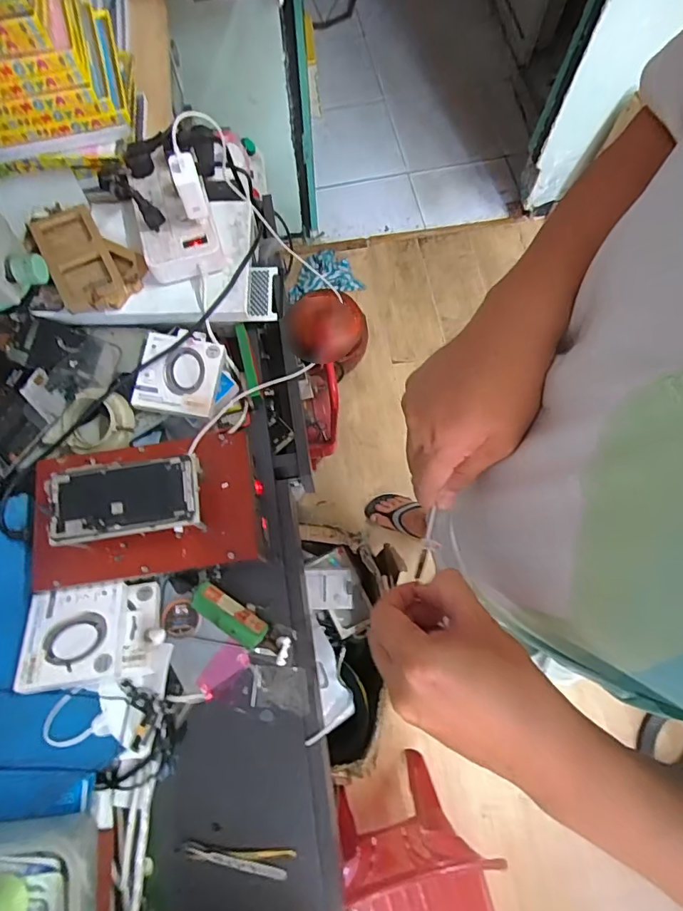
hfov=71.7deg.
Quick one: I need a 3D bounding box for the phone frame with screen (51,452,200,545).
[{"bbox_3d":[-0.237,0.046,0.518,0.158,0.016,0.082,-7,73,-1],"label":"phone frame with screen"}]

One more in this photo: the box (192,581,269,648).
[{"bbox_3d":[-0.139,0.197,0.583,0.104,0.039,0.041,31,76,10],"label":"box"}]

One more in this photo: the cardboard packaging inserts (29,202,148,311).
[{"bbox_3d":[-0.344,-0.273,0.655,0.110,0.044,0.164,-28,74,-8],"label":"cardboard packaging inserts"}]

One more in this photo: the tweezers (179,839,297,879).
[{"bbox_3d":[-0.116,0.447,0.524,0.123,0.016,0.023,6,73,3],"label":"tweezers"}]

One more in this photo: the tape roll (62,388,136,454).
[{"bbox_3d":[-0.324,-0.044,0.628,0.082,0.038,0.085,0,73,1],"label":"tape roll"}]

